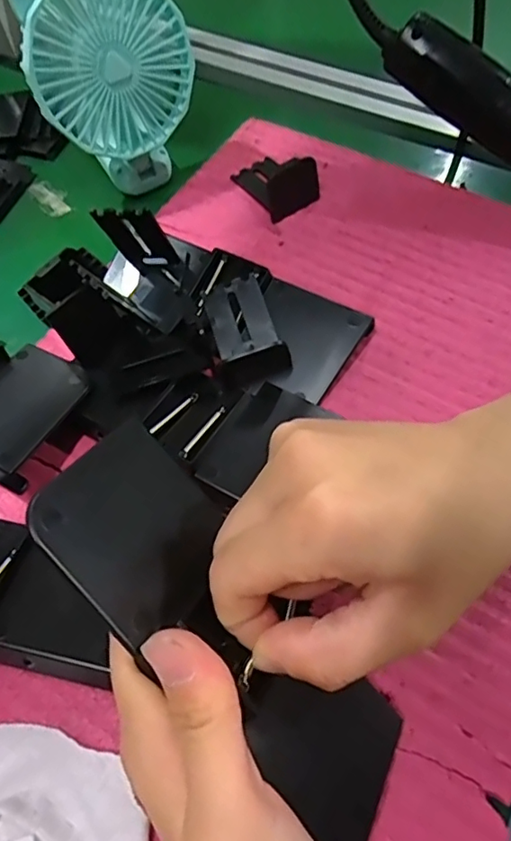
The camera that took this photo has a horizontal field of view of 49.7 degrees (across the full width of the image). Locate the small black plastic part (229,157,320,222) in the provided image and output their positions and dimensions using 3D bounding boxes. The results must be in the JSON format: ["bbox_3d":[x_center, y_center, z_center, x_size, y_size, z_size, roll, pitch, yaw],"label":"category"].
[{"bbox_3d":[0.012,-0.169,0.376,0.037,0.030,0.057,-33,66,-13],"label":"small black plastic part"}]

